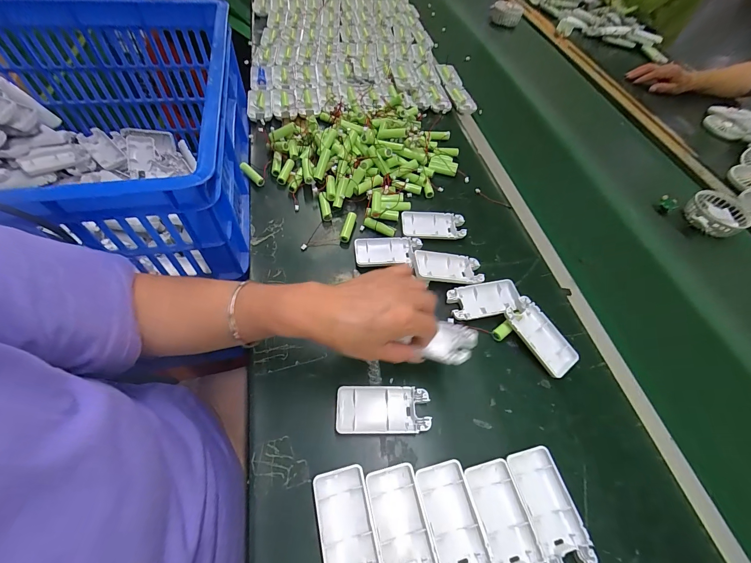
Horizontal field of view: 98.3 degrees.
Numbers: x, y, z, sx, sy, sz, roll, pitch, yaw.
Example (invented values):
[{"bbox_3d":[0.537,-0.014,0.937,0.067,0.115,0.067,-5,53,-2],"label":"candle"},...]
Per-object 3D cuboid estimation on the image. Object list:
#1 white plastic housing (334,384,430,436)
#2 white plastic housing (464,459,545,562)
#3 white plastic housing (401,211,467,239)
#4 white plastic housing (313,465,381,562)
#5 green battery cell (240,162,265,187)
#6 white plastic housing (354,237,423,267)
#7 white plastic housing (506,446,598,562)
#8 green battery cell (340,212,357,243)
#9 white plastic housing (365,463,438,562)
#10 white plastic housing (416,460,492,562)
[{"bbox_3d":[0.007,0.132,0.333,0.093,0.013,0.045,2,57,-4],"label":"white plastic housing"},{"bbox_3d":[0.114,0.213,0.288,0.044,0.014,0.092,-9,58,-11],"label":"white plastic housing"},{"bbox_3d":[0.086,-0.083,0.481,0.091,0.011,0.047,1,57,-4],"label":"white plastic housing"},{"bbox_3d":[-0.024,0.214,0.277,0.045,0.018,0.091,-10,59,-11],"label":"white plastic housing"},{"bbox_3d":[-0.192,-0.168,0.505,0.047,0.011,0.013,43,63,5],"label":"green battery cell"},{"bbox_3d":[0.018,-0.043,0.452,0.092,0.013,0.038,-3,57,-7],"label":"white plastic housing"},{"bbox_3d":[0.157,0.207,0.298,0.047,0.015,0.092,-8,58,-10],"label":"white plastic housing"},{"bbox_3d":[-0.041,-0.078,0.469,0.015,0.012,0.050,12,57,3],"label":"green battery cell"},{"bbox_3d":[0.022,0.212,0.278,0.045,0.011,0.091,-9,58,-11],"label":"white plastic housing"},{"bbox_3d":[0.068,0.212,0.283,0.045,0.012,0.092,-8,58,-10],"label":"white plastic housing"}]

